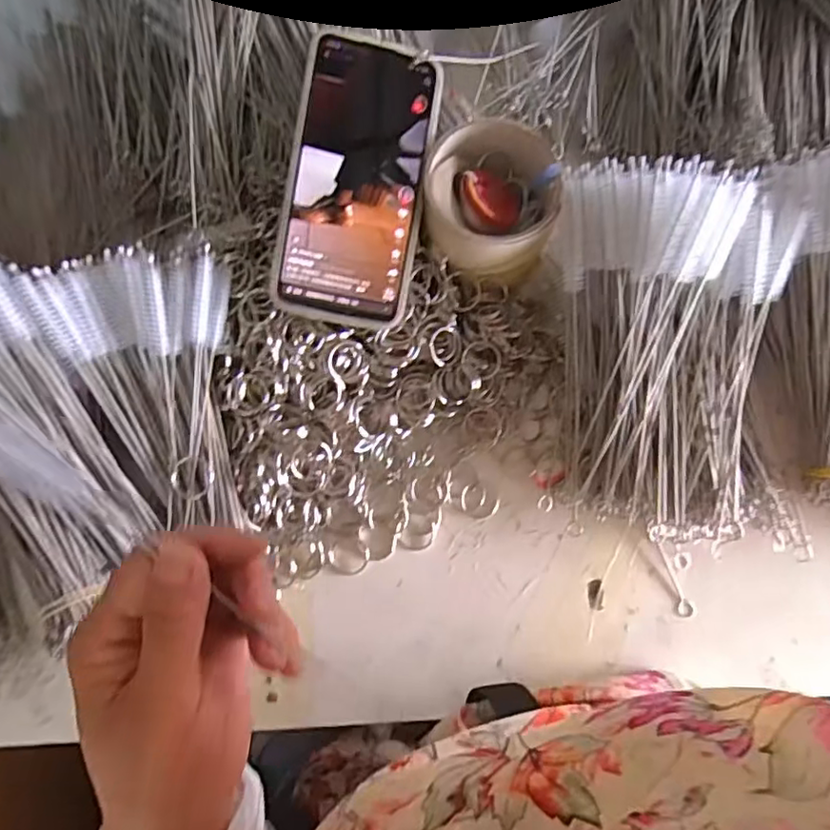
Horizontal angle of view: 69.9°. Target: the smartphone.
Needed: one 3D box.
[{"bbox_3d":[-0.033,-0.136,0.350,0.079,0.007,0.160,9,91,-11],"label":"smartphone"}]

